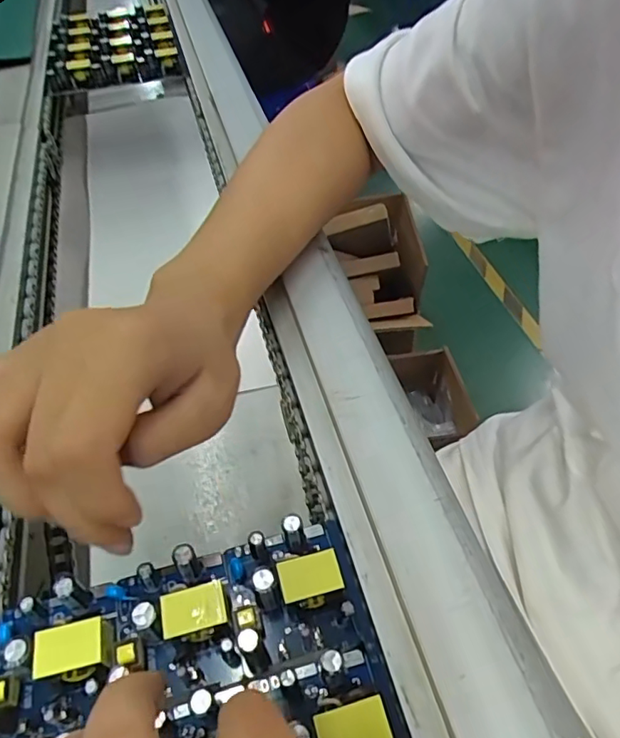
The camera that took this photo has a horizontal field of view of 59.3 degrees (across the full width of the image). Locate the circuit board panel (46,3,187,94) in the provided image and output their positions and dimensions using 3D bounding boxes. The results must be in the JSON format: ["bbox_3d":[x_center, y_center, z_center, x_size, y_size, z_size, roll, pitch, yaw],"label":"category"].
[{"bbox_3d":[-0.207,-0.342,0.573,0.125,0.026,0.178,-14,49,-8],"label":"circuit board panel"}]

